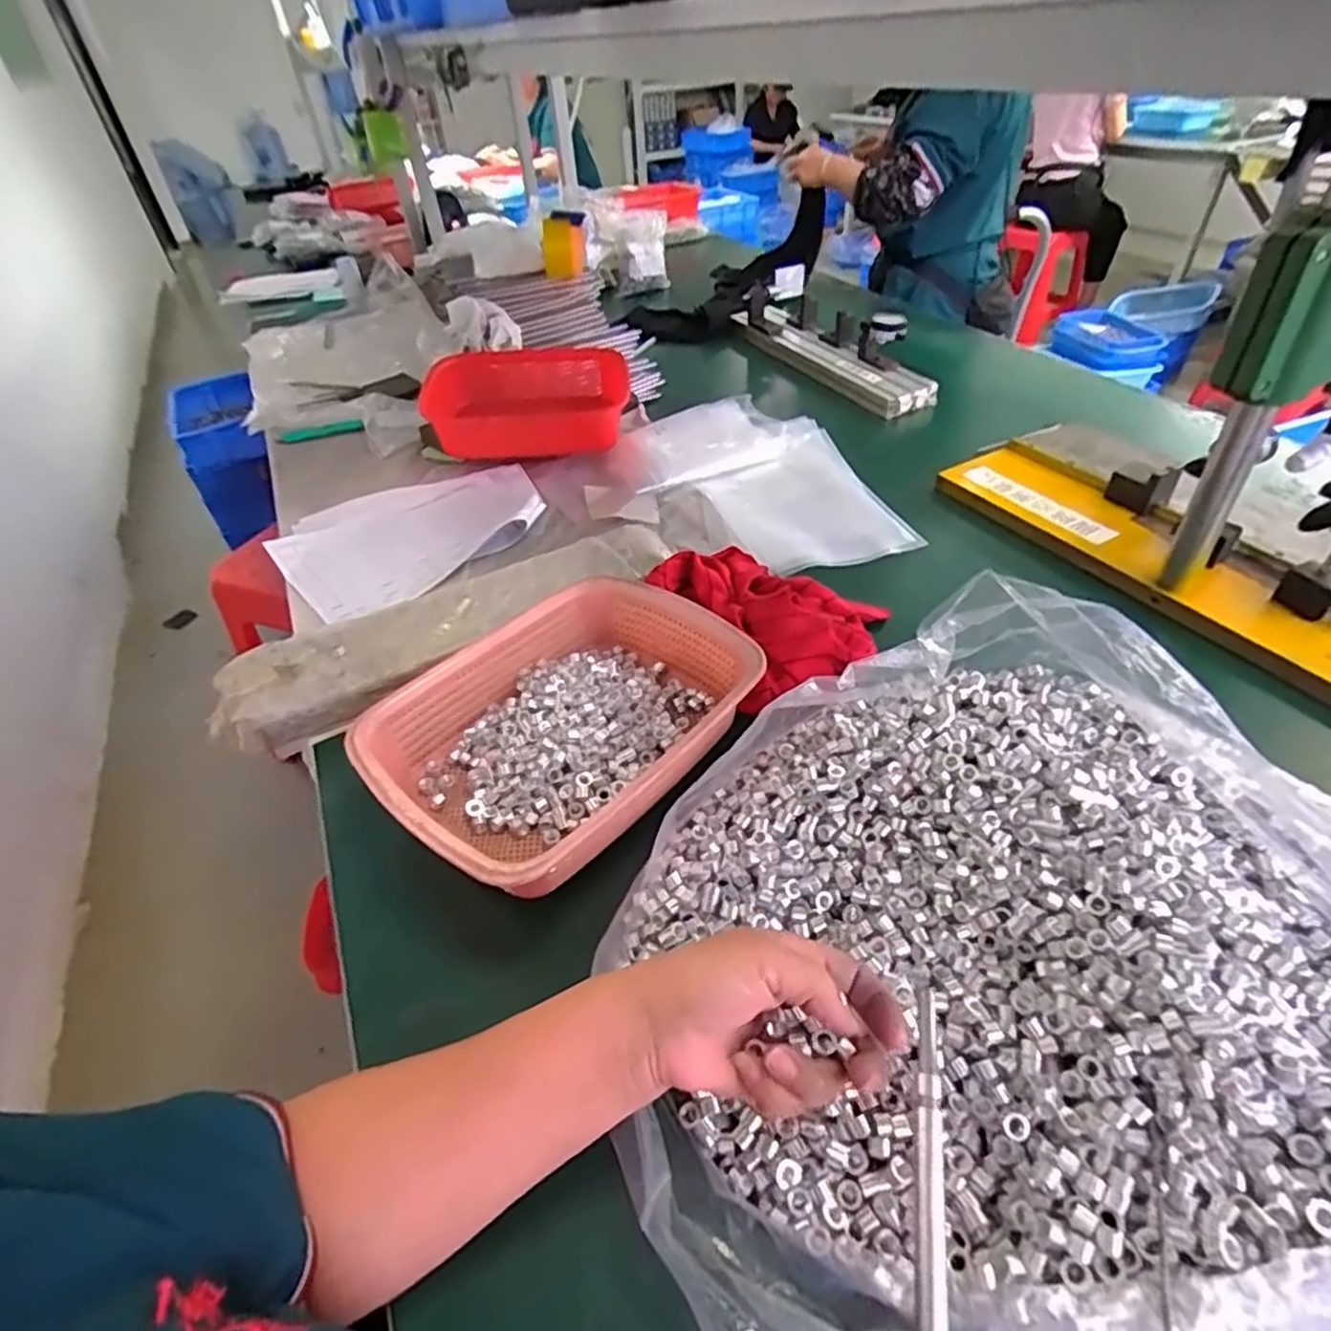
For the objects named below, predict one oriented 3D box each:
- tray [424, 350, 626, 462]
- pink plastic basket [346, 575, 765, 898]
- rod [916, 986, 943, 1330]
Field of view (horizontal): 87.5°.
[{"bbox_3d":[-0.213,-0.399,1.061,0.306,0.093,0.215,-4,43,1],"label":"tray"},{"bbox_3d":[-0.079,0.047,0.567,0.214,0.072,0.292,30,53,31],"label":"pink plastic basket"},{"bbox_3d":[0.104,0.233,0.272,0.010,0.008,0.196,6,56,11],"label":"rod"}]

